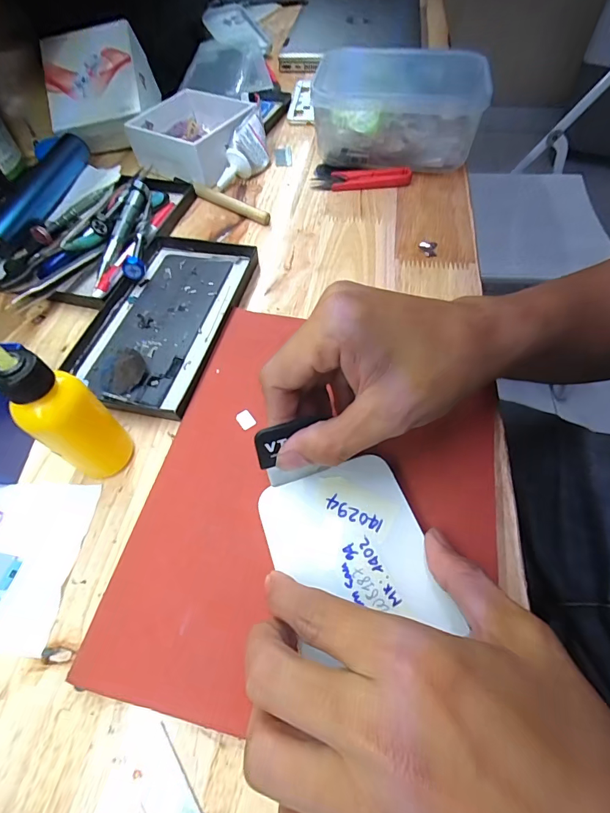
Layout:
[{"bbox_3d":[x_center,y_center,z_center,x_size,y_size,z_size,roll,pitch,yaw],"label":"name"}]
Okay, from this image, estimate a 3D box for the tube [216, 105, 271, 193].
[{"bbox_3d":[-0.063,-0.272,0.417,0.026,0.048,0.084,23,61,15],"label":"tube"}]

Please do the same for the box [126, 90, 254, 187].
[{"bbox_3d":[-0.123,-0.300,0.437,0.114,0.047,0.107,26,62,16],"label":"box"}]

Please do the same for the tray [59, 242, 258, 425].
[{"bbox_3d":[-0.112,-0.074,0.312,0.107,0.014,0.170,15,59,10],"label":"tray"}]

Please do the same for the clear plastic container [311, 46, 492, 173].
[{"bbox_3d":[0.095,-0.304,0.414,0.169,0.080,0.100,13,59,9],"label":"clear plastic container"}]

